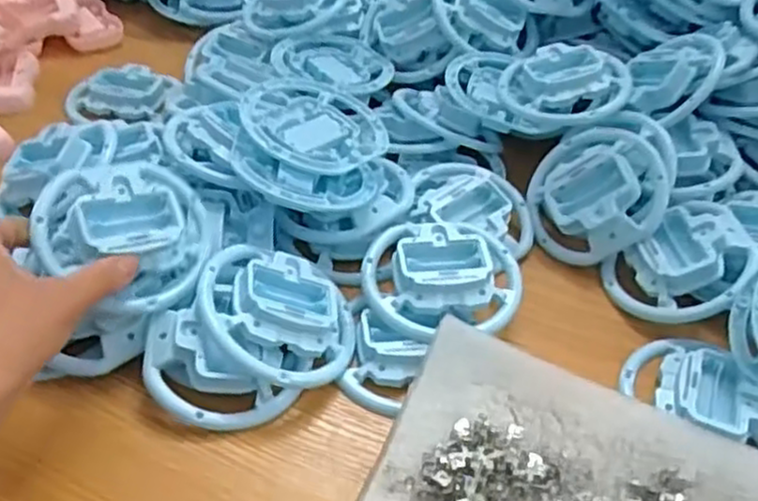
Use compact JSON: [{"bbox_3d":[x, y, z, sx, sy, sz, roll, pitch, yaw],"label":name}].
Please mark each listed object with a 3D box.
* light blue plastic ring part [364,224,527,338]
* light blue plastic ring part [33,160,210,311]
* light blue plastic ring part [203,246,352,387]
[{"bbox_3d":[0.043,0.013,0.481,0.101,0.022,0.084,1,44,-5],"label":"light blue plastic ring part"},{"bbox_3d":[-0.149,-0.008,0.444,0.099,0.032,0.091,-20,87,-44],"label":"light blue plastic ring part"},{"bbox_3d":[-0.059,0.039,0.448,0.099,0.029,0.083,28,43,-16],"label":"light blue plastic ring part"}]

